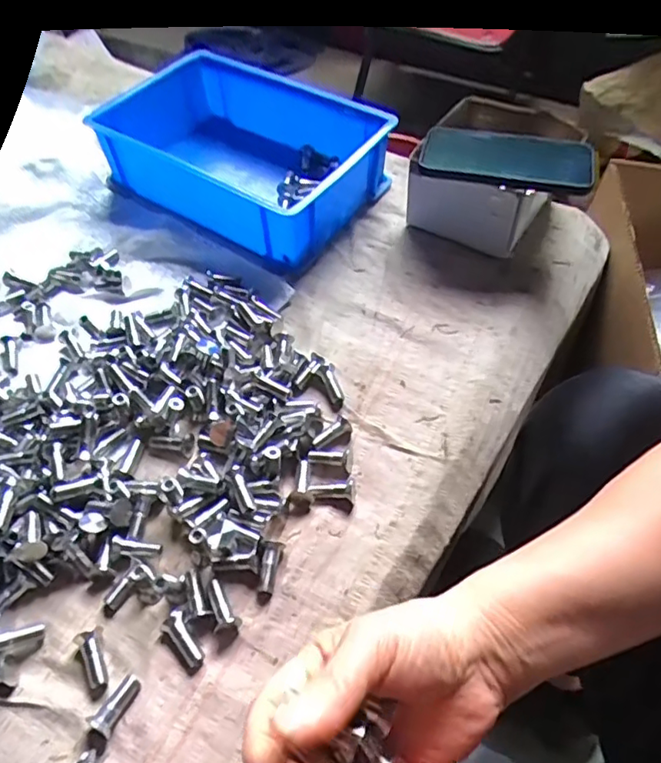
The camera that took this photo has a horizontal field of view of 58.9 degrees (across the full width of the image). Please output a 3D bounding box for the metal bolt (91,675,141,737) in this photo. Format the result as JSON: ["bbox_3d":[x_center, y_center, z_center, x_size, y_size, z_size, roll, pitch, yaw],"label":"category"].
[{"bbox_3d":[-0.133,0.202,0.366,0.012,0.011,0.035,23,45,17],"label":"metal bolt"}]

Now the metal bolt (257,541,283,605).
[{"bbox_3d":[-0.045,0.134,0.413,0.013,0.012,0.040,9,54,8],"label":"metal bolt"}]

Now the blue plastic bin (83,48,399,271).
[{"bbox_3d":[-0.107,-0.267,0.686,0.330,0.099,0.200,30,59,22],"label":"blue plastic bin"}]

